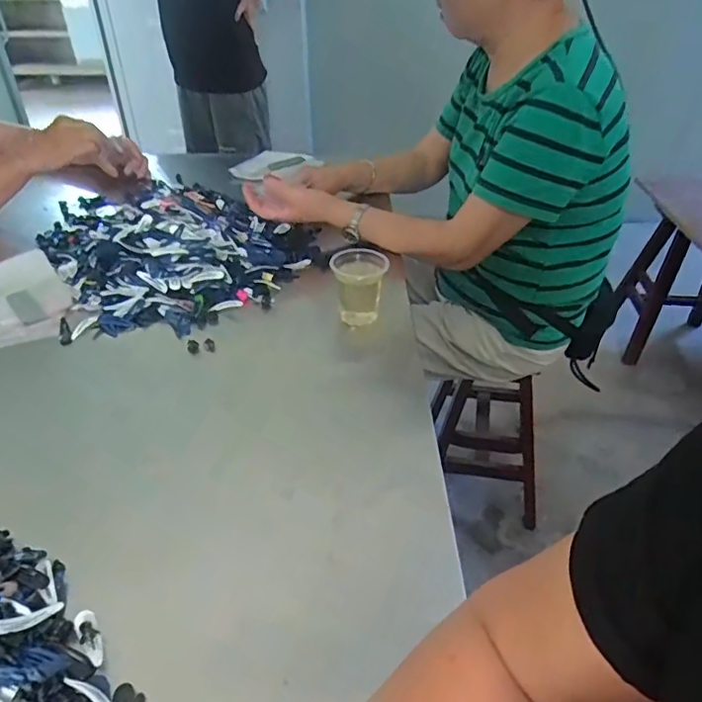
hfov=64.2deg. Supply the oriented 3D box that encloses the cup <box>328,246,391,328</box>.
[{"bbox_3d":[0.010,-0.078,0.697,0.069,0.078,0.064,0,37,0],"label":"cup"}]

